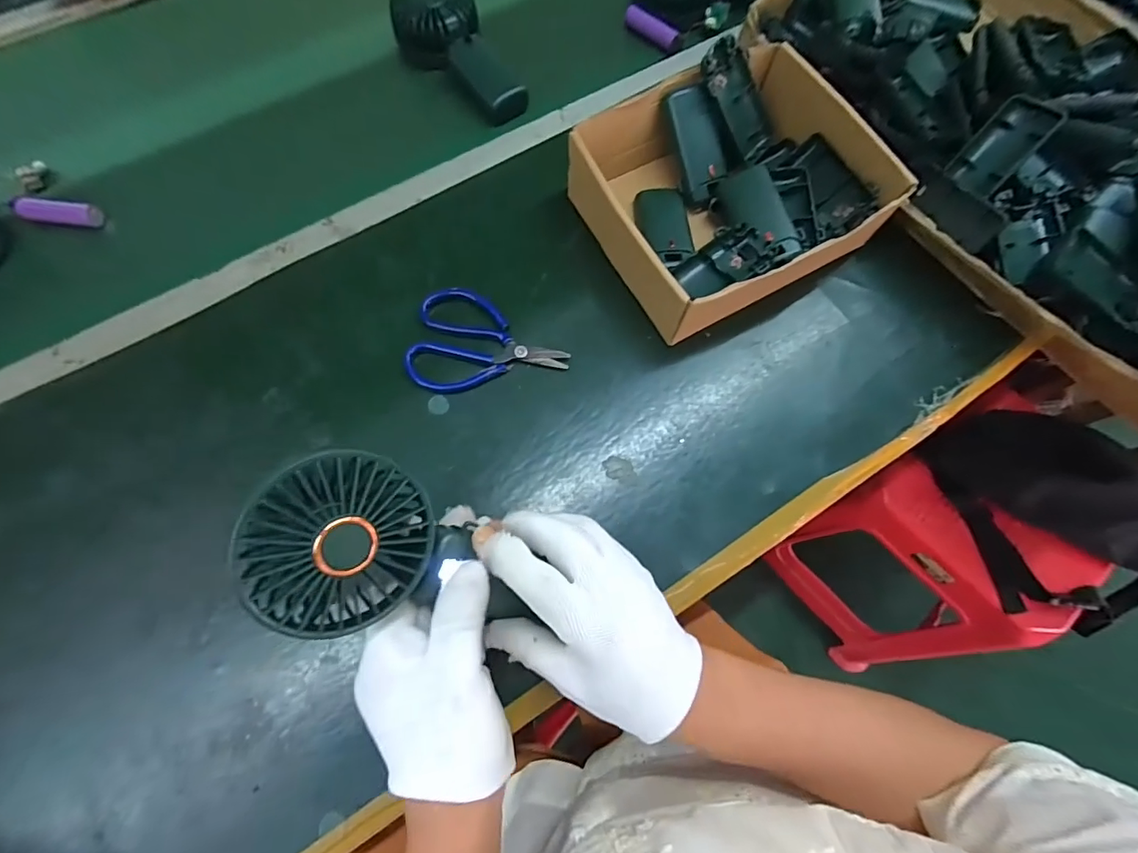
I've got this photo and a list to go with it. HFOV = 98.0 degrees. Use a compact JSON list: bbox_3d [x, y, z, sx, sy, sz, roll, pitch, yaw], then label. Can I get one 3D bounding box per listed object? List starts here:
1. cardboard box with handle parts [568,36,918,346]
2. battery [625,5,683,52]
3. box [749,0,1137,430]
[{"bbox_3d":[0.128,-0.195,0.413,0.226,0.074,0.192,-27,74,-9],"label":"cardboard box with handle parts"},{"bbox_3d":[0.087,-0.422,0.524,0.019,0.013,0.073,-42,77,-13],"label":"battery"},{"bbox_3d":[0.418,-0.257,0.434,0.316,0.080,0.511,-32,75,-10],"label":"box"}]

